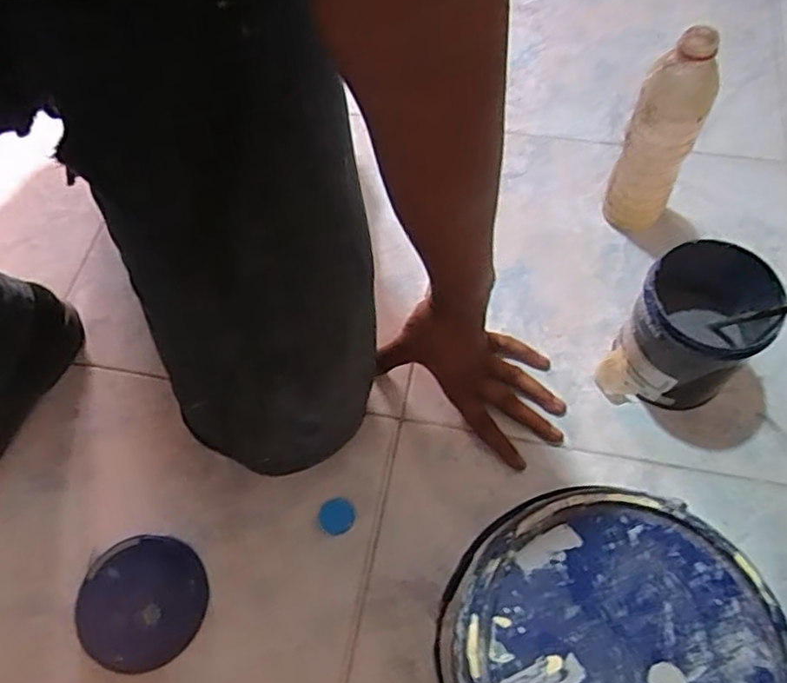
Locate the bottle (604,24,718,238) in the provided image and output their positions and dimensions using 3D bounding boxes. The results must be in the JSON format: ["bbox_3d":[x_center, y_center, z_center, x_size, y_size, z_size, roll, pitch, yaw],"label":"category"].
[{"bbox_3d":[0.254,-0.189,0.618,0.063,0.215,0.056,27,67,17],"label":"bottle"}]

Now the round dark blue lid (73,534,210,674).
[{"bbox_3d":[-0.219,0.226,0.556,0.107,0.017,0.110,-2,62,3],"label":"round dark blue lid"}]

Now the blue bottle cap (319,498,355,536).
[{"bbox_3d":[-0.052,0.162,0.588,0.032,0.004,0.032,-2,62,3],"label":"blue bottle cap"}]

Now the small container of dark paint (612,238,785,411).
[{"bbox_3d":[0.272,-0.015,0.582,0.110,0.128,0.120,35,70,20],"label":"small container of dark paint"}]

